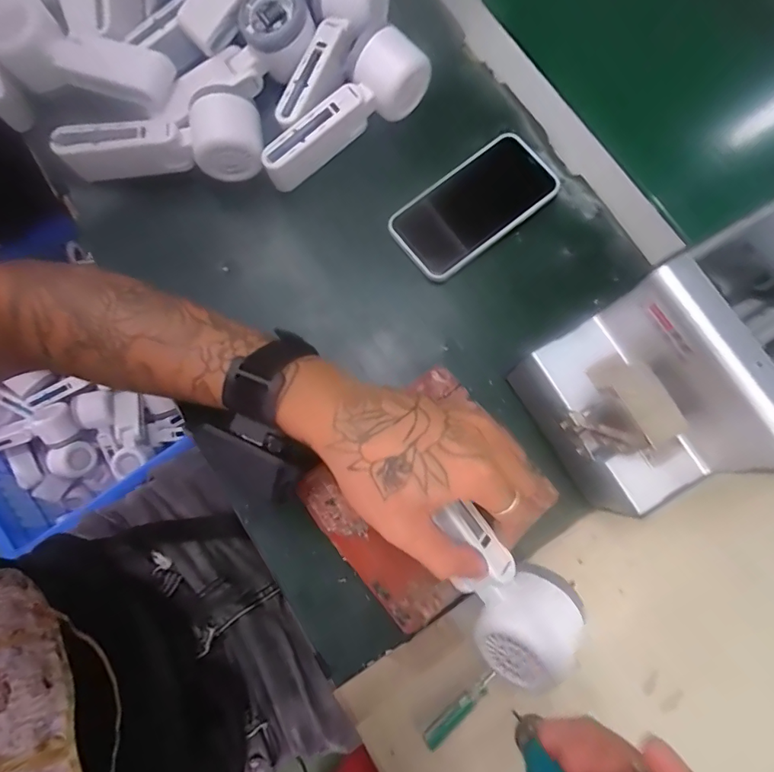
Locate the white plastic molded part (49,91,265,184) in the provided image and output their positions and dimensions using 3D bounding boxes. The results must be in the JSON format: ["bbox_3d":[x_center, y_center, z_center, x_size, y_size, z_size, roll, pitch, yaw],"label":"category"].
[{"bbox_3d":[-0.192,-0.210,0.404,0.165,0.056,0.053,-7,78,-1],"label":"white plastic molded part"}]

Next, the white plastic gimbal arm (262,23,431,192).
[{"bbox_3d":[-0.043,-0.243,0.405,0.166,0.058,0.051,-35,80,-6],"label":"white plastic gimbal arm"}]

